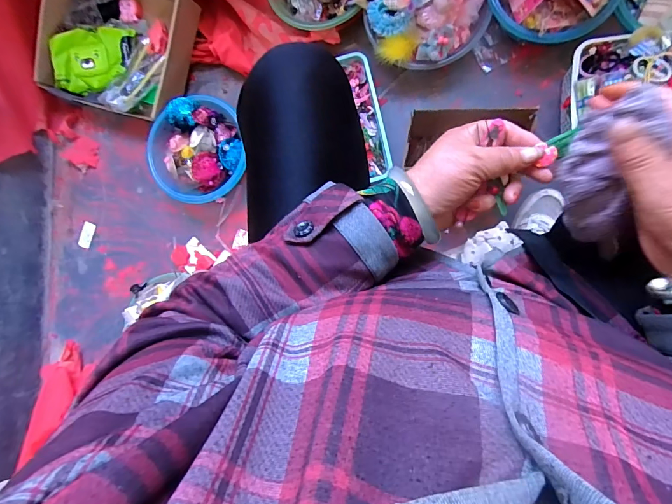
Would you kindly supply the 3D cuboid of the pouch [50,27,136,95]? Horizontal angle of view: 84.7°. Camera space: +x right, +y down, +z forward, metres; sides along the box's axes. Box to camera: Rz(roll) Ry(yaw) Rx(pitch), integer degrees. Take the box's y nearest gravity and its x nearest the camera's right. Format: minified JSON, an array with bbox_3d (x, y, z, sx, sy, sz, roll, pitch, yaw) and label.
[{"bbox_3d":[-0.549,-0.434,0.832,0.178,0.031,0.133,1,89,9],"label":"pouch"}]

